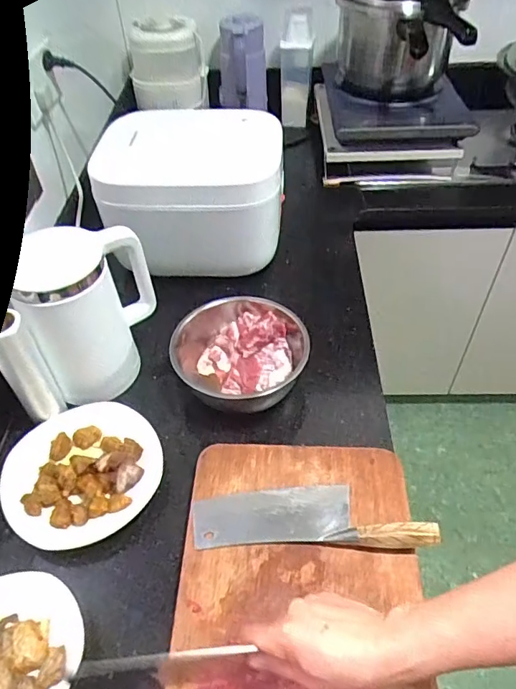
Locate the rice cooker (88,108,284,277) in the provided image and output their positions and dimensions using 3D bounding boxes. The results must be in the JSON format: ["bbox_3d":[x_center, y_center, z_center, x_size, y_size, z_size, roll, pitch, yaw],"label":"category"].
[{"bbox_3d":[-0.118,-0.250,0.884,0.311,0.223,0.176,-1,47,1],"label":"rice cooker"}]

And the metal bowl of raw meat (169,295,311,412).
[{"bbox_3d":[-0.033,0.011,0.757,0.200,0.085,0.191,-1,47,1],"label":"metal bowl of raw meat"}]

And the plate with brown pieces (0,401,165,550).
[{"bbox_3d":[-0.228,0.165,0.667,0.201,0.034,0.177,-33,54,-26],"label":"plate with brown pieces"}]

